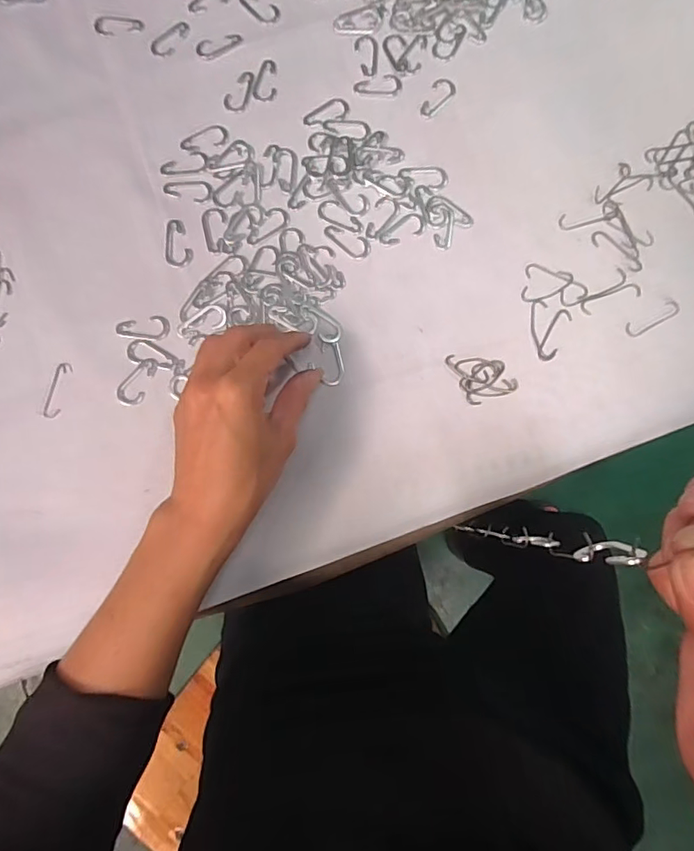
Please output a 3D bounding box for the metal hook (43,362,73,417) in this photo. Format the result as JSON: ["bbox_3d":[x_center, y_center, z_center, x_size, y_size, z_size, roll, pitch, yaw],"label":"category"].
[{"bbox_3d":[-0.205,-0.025,0.356,0.010,0.004,0.040,13,82,2],"label":"metal hook"}]

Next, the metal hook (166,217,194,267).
[{"bbox_3d":[-0.126,-0.135,0.372,0.019,0.004,0.038,-11,82,-2],"label":"metal hook"}]

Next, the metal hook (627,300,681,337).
[{"bbox_3d":[0.222,-0.077,0.362,0.044,0.004,0.012,-28,83,-4],"label":"metal hook"}]

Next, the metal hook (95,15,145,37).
[{"bbox_3d":[-0.180,-0.316,0.398,0.037,0.004,0.018,4,82,0],"label":"metal hook"}]

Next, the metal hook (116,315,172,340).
[{"bbox_3d":[-0.146,-0.070,0.361,0.037,0.004,0.018,-1,82,0],"label":"metal hook"}]

